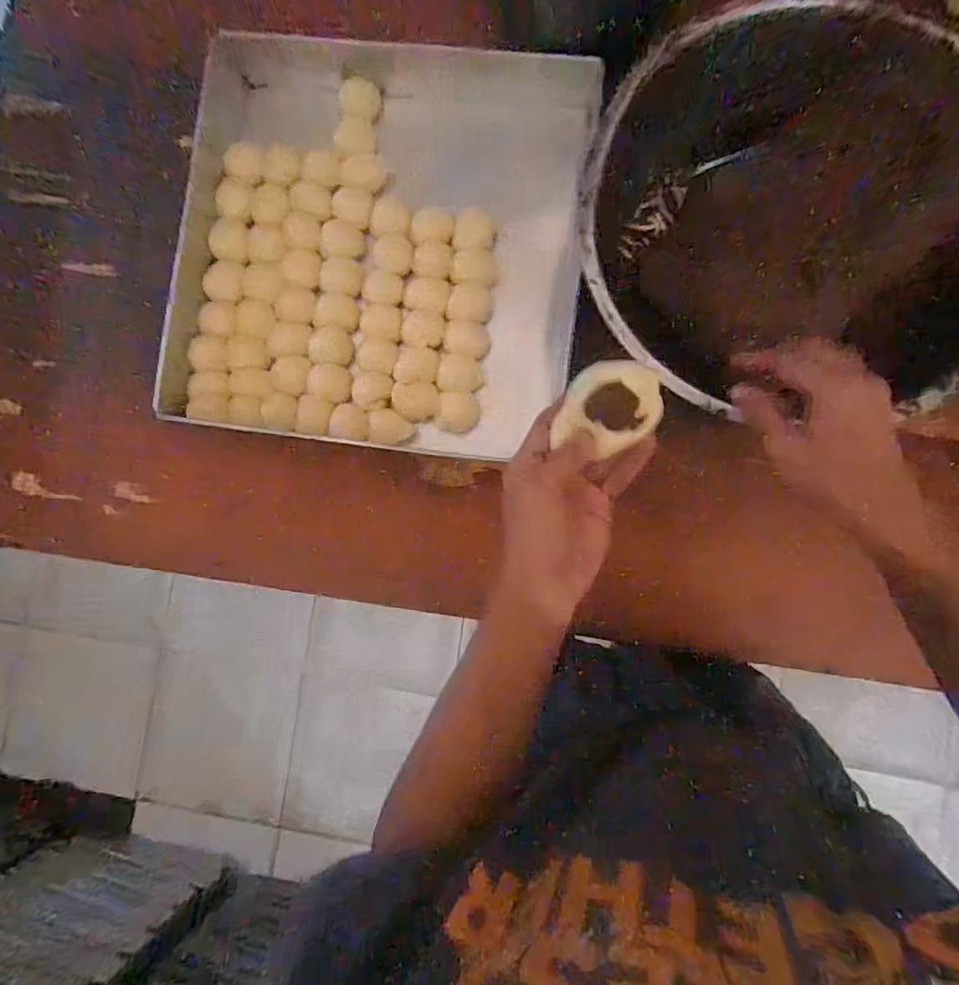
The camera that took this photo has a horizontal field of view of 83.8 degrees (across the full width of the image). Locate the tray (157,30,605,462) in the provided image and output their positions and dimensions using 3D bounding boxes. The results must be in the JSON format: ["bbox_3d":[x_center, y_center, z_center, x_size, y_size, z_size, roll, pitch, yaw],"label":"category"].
[{"bbox_3d":[-0.119,-0.267,0.578,0.372,0.036,0.425,6,87,4],"label":"tray"}]

